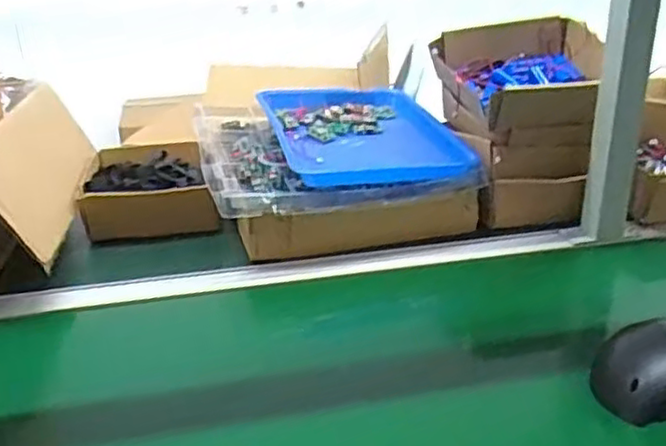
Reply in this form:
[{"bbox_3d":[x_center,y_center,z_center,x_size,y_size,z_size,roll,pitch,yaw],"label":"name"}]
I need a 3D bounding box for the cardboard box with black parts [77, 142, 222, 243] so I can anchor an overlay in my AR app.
[{"bbox_3d":[-0.266,-0.049,0.999,0.175,0.063,0.233,-7,26,-12],"label":"cardboard box with black parts"}]

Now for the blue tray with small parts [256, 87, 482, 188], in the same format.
[{"bbox_3d":[0.036,-0.132,0.998,0.253,0.047,0.324,-7,26,-12],"label":"blue tray with small parts"}]

